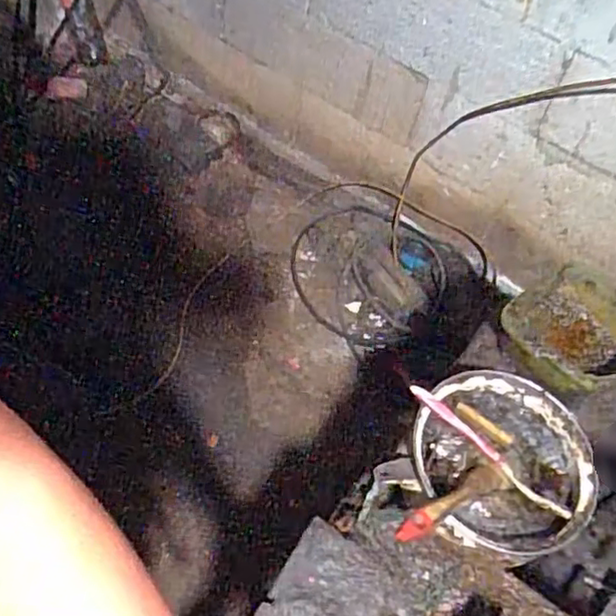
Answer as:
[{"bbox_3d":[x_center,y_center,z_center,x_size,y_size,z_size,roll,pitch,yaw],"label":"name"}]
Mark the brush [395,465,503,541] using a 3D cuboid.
[{"bbox_3d":[0.126,0.167,0.568,0.138,0.013,0.022,-15,56,-41],"label":"brush"}]

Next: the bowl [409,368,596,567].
[{"bbox_3d":[0.187,0.149,0.629,0.171,0.070,0.175,4,56,-5],"label":"bowl"}]

